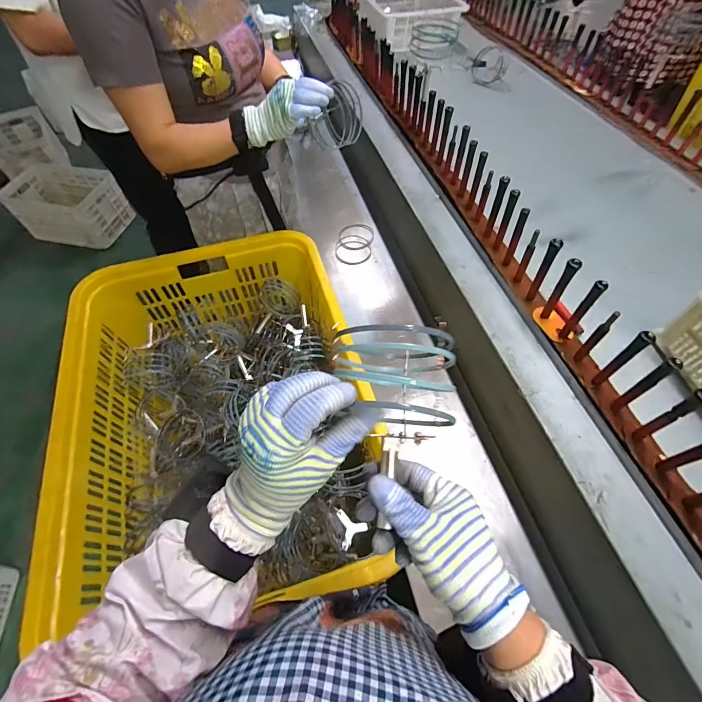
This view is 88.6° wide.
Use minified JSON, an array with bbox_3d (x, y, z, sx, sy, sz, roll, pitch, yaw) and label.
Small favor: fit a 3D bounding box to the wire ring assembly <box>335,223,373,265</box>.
[{"bbox_3d":[0.013,-0.340,1.131,0.111,0.012,0.179,6,59,5],"label":"wire ring assembly"}]

